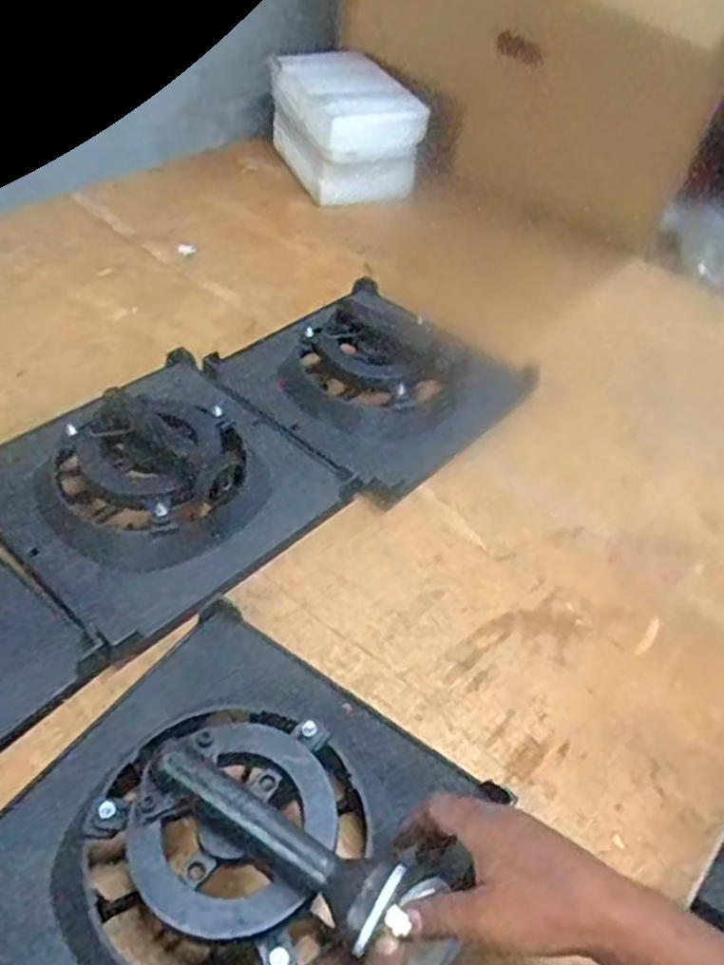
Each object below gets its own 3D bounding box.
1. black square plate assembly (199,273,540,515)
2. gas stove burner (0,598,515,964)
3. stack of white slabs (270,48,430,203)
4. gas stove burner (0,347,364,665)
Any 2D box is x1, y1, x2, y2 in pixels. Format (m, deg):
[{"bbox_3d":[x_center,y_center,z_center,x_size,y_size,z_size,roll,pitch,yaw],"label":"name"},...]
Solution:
[{"bbox_3d":[0.017,-0.142,0.875,0.287,0.087,0.286,35,52,24],"label":"black square plate assembly"},{"bbox_3d":[-0.093,0.222,0.498,0.271,0.106,0.306,30,50,20],"label":"gas stove burner"},{"bbox_3d":[-0.030,-0.601,1.249,0.184,0.170,0.258,-16,51,-21],"label":"stack of white slabs"},{"bbox_3d":[-0.205,-0.019,0.730,0.283,0.080,0.294,37,53,25],"label":"gas stove burner"}]

